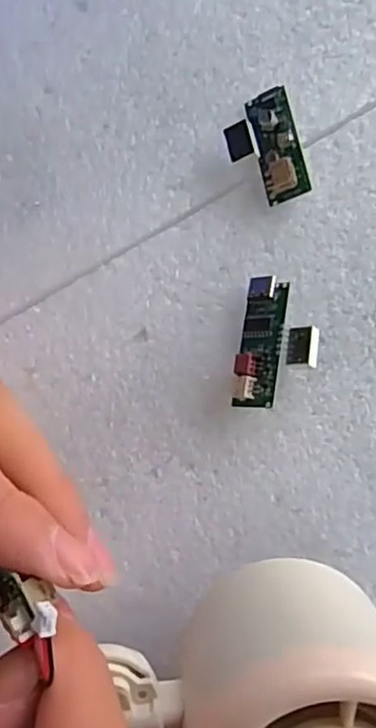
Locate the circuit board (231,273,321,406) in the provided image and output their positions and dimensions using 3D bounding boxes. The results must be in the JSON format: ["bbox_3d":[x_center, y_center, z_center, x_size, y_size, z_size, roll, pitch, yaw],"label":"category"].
[{"bbox_3d":[0.027,-0.005,0.190,0.023,0.012,0.038,11,79,2],"label":"circuit board"}]

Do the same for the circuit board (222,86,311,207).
[{"bbox_3d":[0.024,-0.069,0.205,0.022,0.010,0.037,-11,78,-4],"label":"circuit board"}]

